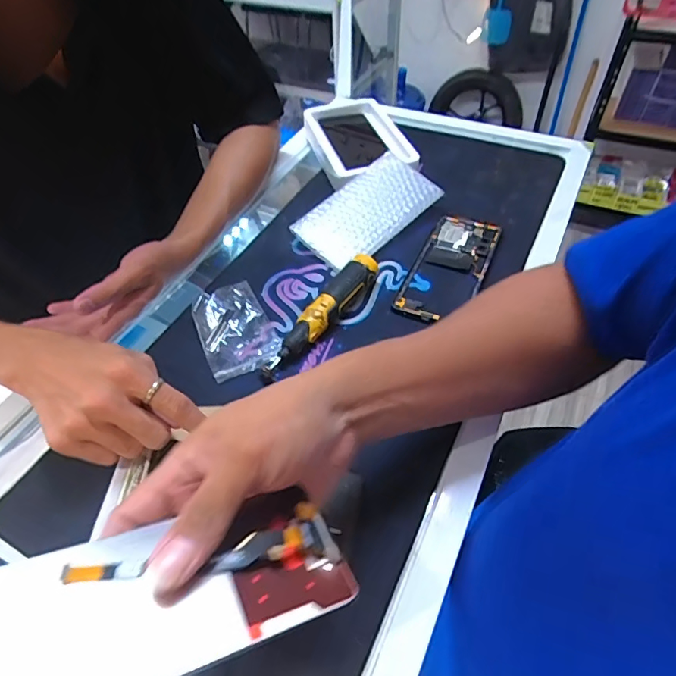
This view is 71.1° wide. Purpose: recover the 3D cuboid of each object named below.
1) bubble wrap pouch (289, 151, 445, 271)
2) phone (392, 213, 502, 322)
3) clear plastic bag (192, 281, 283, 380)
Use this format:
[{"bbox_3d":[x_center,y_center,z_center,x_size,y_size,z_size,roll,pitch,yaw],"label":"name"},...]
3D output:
[{"bbox_3d":[0.032,-0.146,0.541,0.160,0.013,0.088,-42,80,-9],"label":"bubble wrap pouch"},{"bbox_3d":[0.120,-0.077,0.506,0.073,0.014,0.161,20,58,19],"label":"phone"},{"bbox_3d":[-0.099,-0.008,0.455,0.068,0.022,0.112,-22,53,-15],"label":"clear plastic bag"}]

